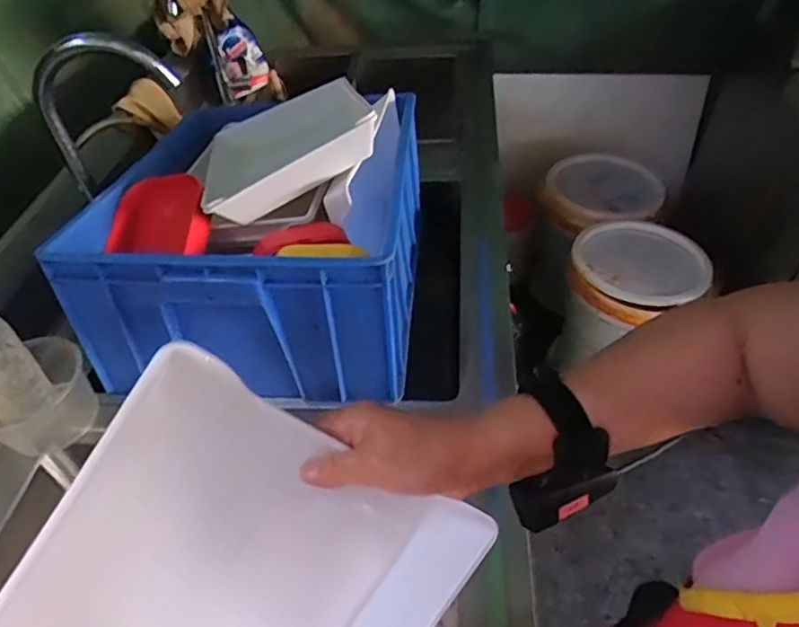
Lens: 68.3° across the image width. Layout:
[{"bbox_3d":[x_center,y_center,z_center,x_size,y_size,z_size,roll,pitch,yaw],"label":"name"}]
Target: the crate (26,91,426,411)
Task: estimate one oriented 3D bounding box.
[{"bbox_3d":[-0.176,-0.127,0.835,0.377,0.225,0.468,3,45,4],"label":"crate"}]

